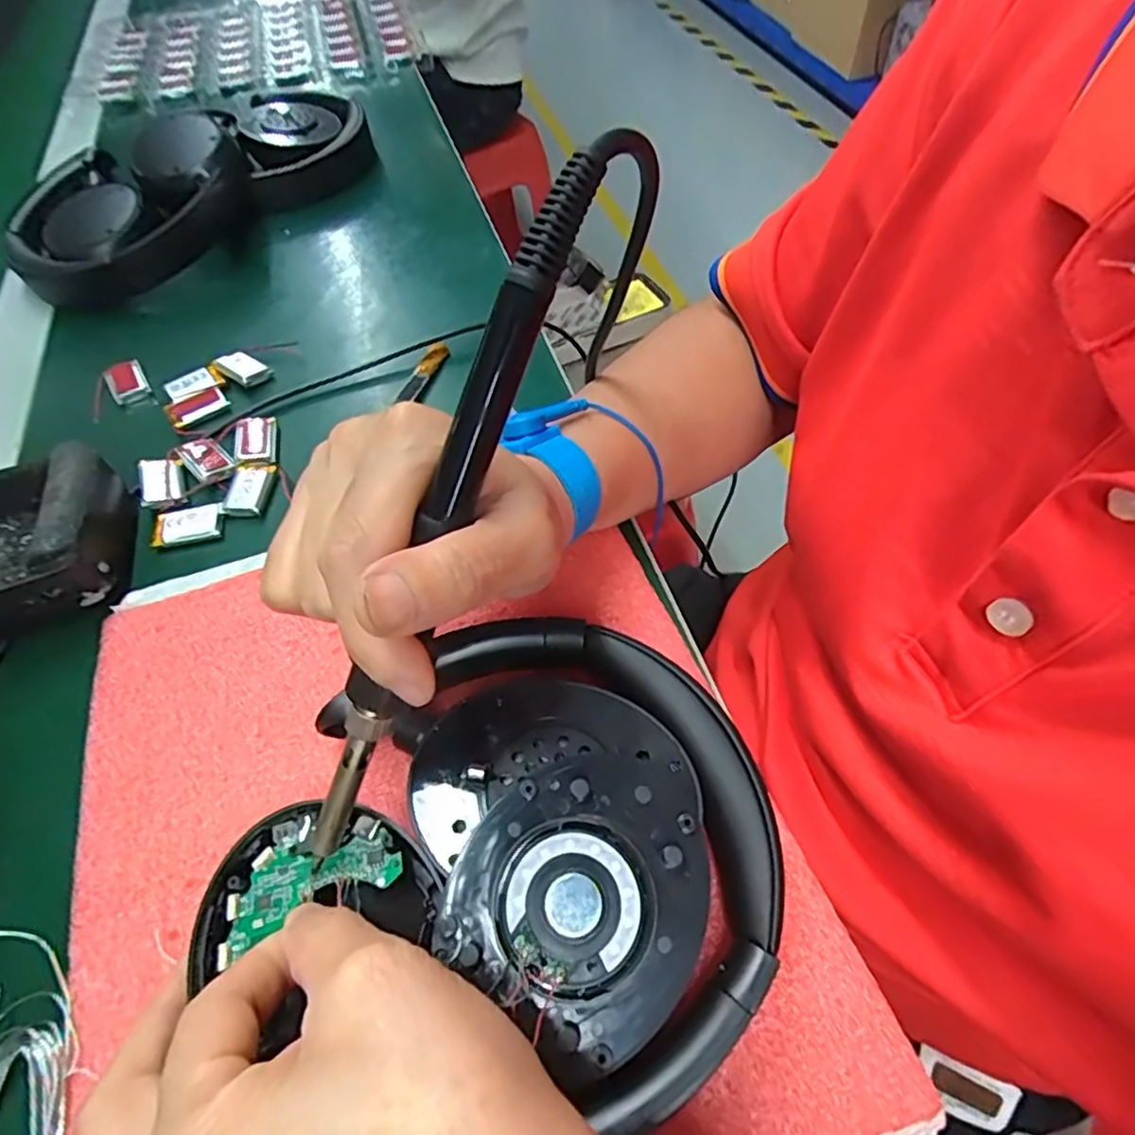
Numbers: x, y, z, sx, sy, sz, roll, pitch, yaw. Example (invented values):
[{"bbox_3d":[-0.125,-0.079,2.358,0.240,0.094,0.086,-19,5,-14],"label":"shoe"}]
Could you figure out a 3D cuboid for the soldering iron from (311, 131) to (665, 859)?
[{"bbox_3d":[-0.029,-0.007,0.175,0.022,0.021,0.204,31,105,22],"label":"soldering iron"}]

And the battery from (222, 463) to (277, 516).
[{"bbox_3d":[-0.160,-0.040,0.331,0.020,0.006,0.032,1,56,5],"label":"battery"}]

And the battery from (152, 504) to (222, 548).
[{"bbox_3d":[-0.185,-0.020,0.318,0.032,0.007,0.016,-13,56,-4],"label":"battery"}]

